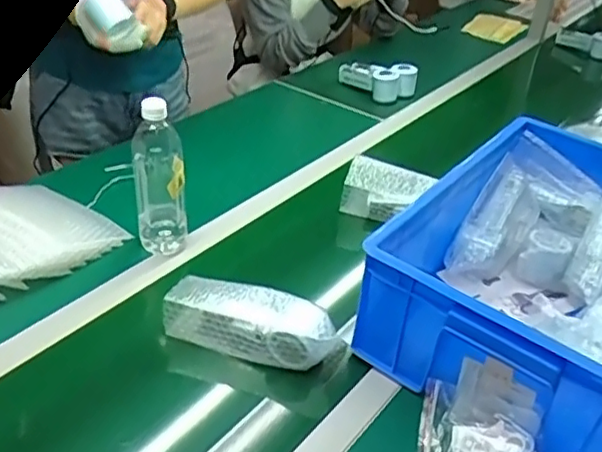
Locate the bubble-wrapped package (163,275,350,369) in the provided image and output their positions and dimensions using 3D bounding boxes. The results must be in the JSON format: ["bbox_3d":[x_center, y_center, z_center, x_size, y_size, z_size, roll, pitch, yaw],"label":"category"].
[{"bbox_3d":[-0.051,0.110,0.758,0.213,0.072,0.066,13,36,10],"label":"bubble-wrapped package"}]

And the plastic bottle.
[{"bbox_3d":[-0.192,-0.065,0.853,0.066,0.230,0.058,-4,37,-14],"label":"plastic bottle"}]

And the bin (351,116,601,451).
[{"bbox_3d":[0.324,0.063,0.791,0.359,0.160,0.448,28,41,27],"label":"bin"}]

